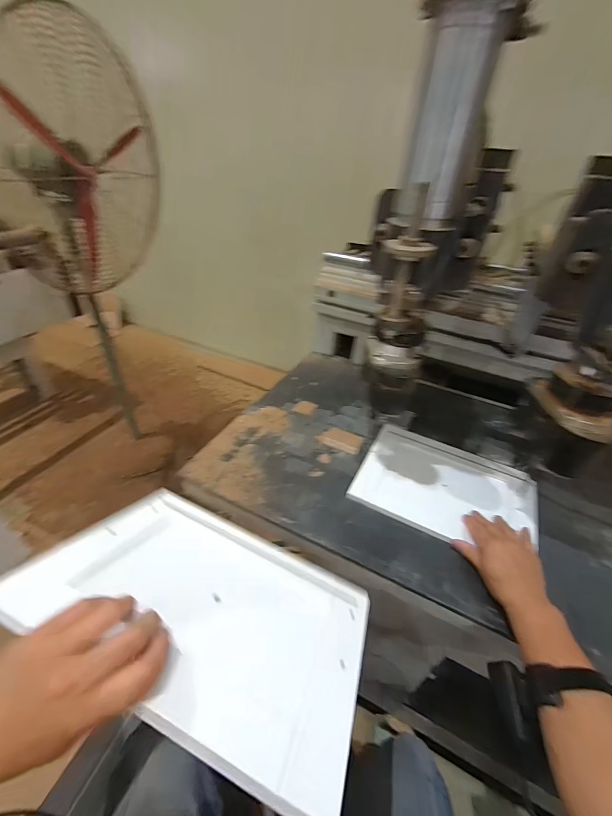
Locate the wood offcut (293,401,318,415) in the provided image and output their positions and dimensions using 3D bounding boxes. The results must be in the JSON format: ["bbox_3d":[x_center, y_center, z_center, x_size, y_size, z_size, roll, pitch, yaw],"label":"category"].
[{"bbox_3d":[-0.001,0.000,0.784,0.047,0.010,0.039,21,41,20],"label":"wood offcut"}]

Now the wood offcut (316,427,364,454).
[{"bbox_3d":[0.068,0.064,0.696,0.085,0.019,0.038,15,39,13],"label":"wood offcut"}]

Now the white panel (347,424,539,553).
[{"bbox_3d":[0.241,0.138,0.610,0.283,0.022,0.192,20,49,21],"label":"white panel"}]

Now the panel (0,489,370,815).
[{"bbox_3d":[-0.087,0.185,0.332,0.286,0.024,0.220,24,12,10],"label":"panel"}]

